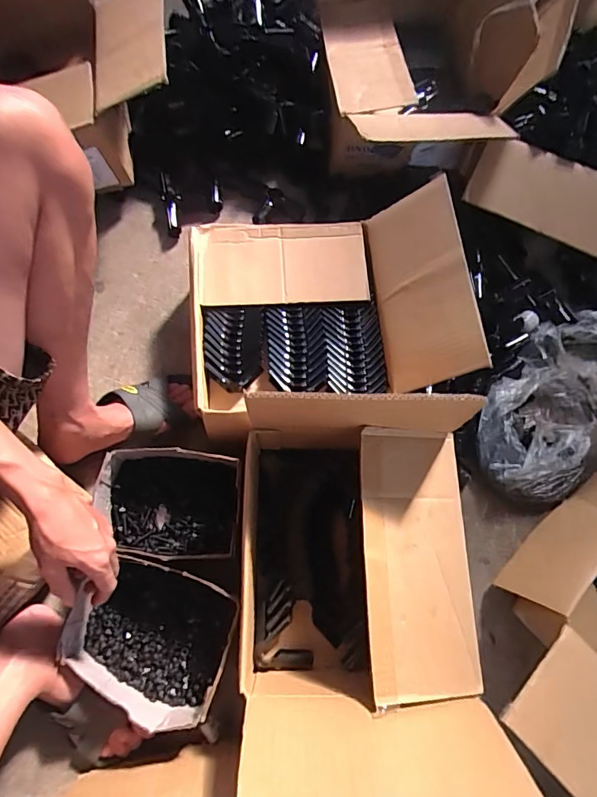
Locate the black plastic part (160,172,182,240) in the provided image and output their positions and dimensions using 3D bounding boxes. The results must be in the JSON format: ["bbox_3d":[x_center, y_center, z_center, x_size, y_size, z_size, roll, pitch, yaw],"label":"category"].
[{"bbox_3d":[-0.240,-0.366,0.856,0.037,0.020,0.126,-12,87,-5],"label":"black plastic part"}]

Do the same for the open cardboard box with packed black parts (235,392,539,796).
[{"bbox_3d":[0.069,0.211,0.543,0.272,0.249,0.363,1,71,-2],"label":"open cardboard box with packed black parts"}]

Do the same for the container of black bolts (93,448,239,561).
[{"bbox_3d":[-0.182,0.158,0.666,0.195,0.094,0.149,-1,71,-2],"label":"container of black bolts"}]

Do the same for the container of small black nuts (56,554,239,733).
[{"bbox_3d":[-0.187,0.309,0.592,0.196,0.086,0.163,19,71,6],"label":"container of small black nuts"}]

